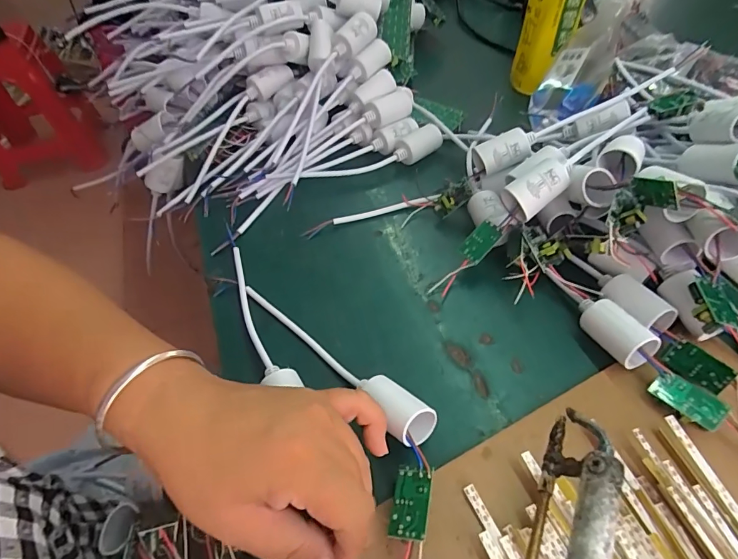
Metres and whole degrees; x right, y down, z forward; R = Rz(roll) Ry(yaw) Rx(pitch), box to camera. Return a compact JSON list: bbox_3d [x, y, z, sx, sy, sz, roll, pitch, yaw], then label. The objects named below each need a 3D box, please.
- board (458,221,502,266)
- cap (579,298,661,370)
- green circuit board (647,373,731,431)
[{"bbox_3d":[0.089,-0.030,0.348,0.035,0.004,0.019,-46,67,1],"label":"board"},{"bbox_3d":[0.167,0.034,0.298,0.025,0.029,0.054,-25,53,-14],"label":"cap"},{"bbox_3d":[0.198,0.075,0.271,0.020,0.011,0.038,-40,58,-24],"label":"green circuit board"}]

